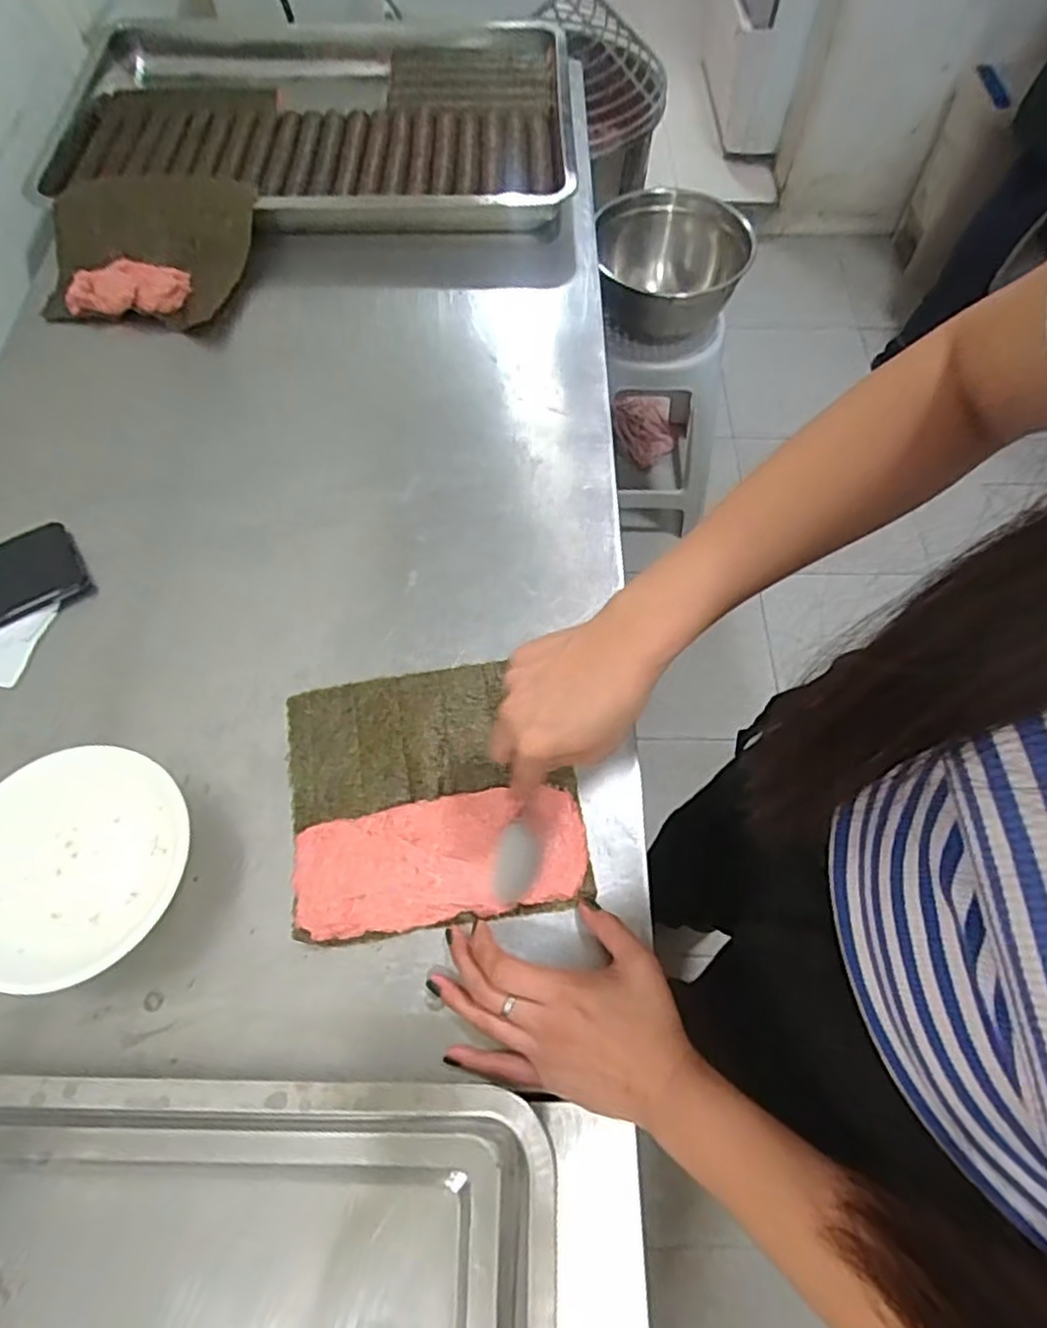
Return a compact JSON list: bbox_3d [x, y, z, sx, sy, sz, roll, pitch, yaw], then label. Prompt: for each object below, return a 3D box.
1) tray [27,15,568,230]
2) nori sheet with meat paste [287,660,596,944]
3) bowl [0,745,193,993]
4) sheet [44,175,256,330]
[{"bbox_3d":[-0.257,-0.663,0.826,0.613,0.058,0.407,0,64,0],"label":"tray"},{"bbox_3d":[-0.065,0.087,0.479,0.194,0.011,0.183,-9,64,-4],"label":"nori sheet with meat paste"},{"bbox_3d":[-0.288,0.129,0.437,0.133,0.049,0.139,0,64,0],"label":"bowl"},{"bbox_3d":[-0.391,-0.436,0.708,0.187,0.038,0.175,6,80,-5],"label":"sheet"}]

